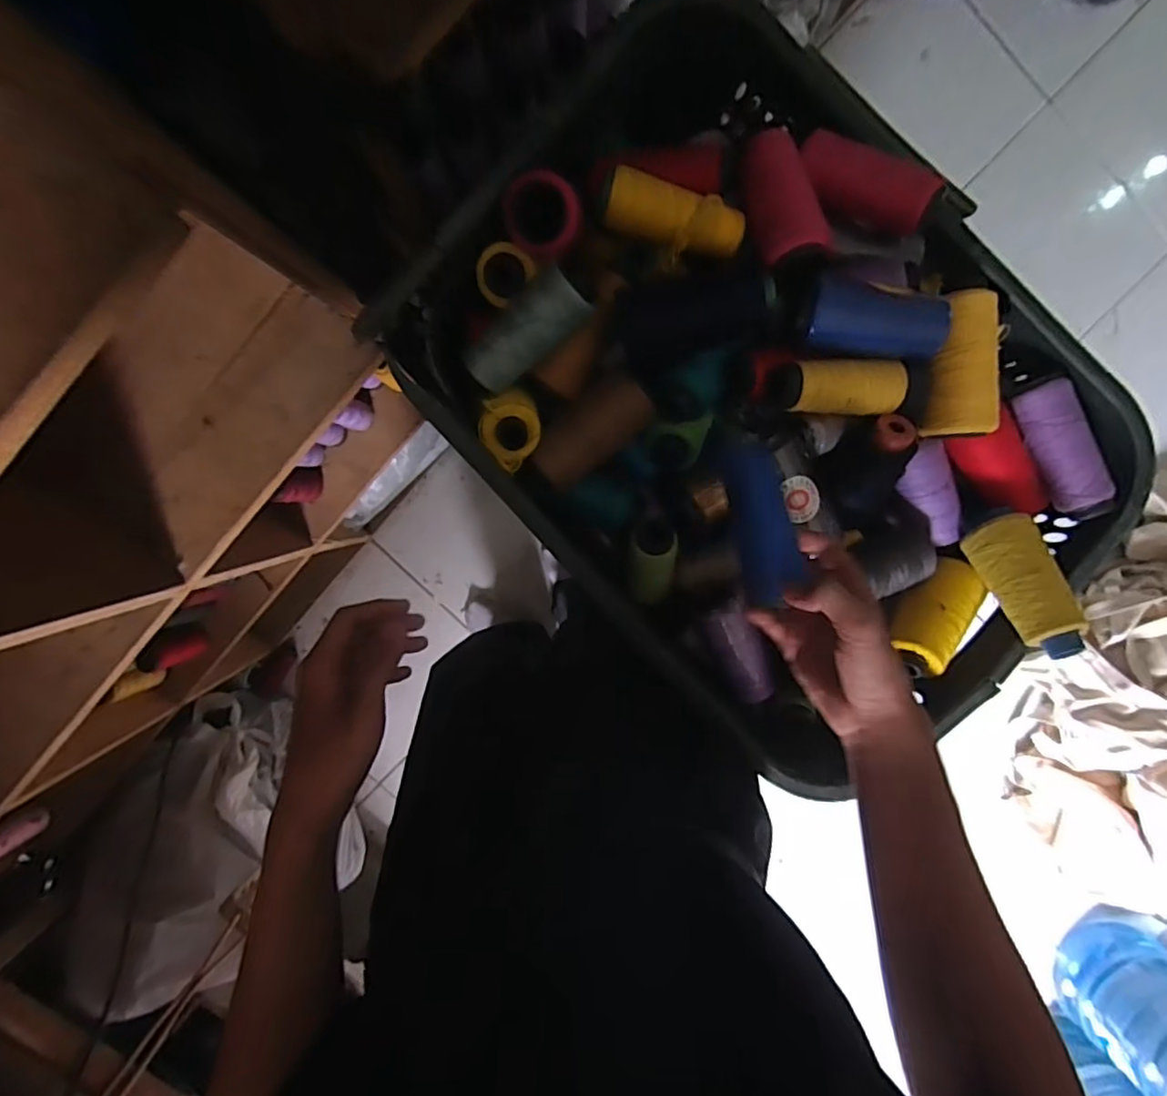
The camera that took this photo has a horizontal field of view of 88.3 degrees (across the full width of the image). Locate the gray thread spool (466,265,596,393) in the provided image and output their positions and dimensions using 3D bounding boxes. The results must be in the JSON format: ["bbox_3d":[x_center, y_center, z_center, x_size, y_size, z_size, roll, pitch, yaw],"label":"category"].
[{"bbox_3d":[-0.042,-0.160,0.450,0.097,0.040,0.039,-39,97,23],"label":"gray thread spool"}]

